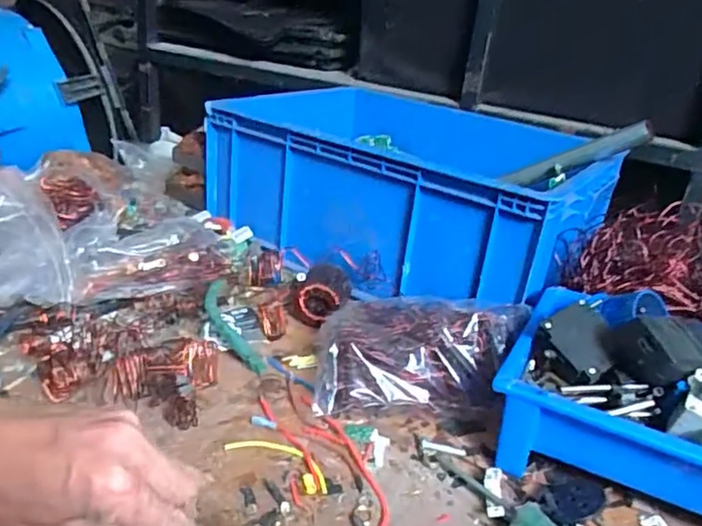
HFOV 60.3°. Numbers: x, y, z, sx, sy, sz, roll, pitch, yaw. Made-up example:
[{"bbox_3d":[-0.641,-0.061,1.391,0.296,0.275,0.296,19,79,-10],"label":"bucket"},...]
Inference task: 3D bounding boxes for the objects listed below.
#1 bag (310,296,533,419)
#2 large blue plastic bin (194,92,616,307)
[{"bbox_3d":[0.068,0.086,0.579,0.196,0.072,0.125,6,25,-3],"label":"bag"},{"bbox_3d":[0.093,-0.117,0.852,0.476,0.164,0.414,20,27,25],"label":"large blue plastic bin"}]

